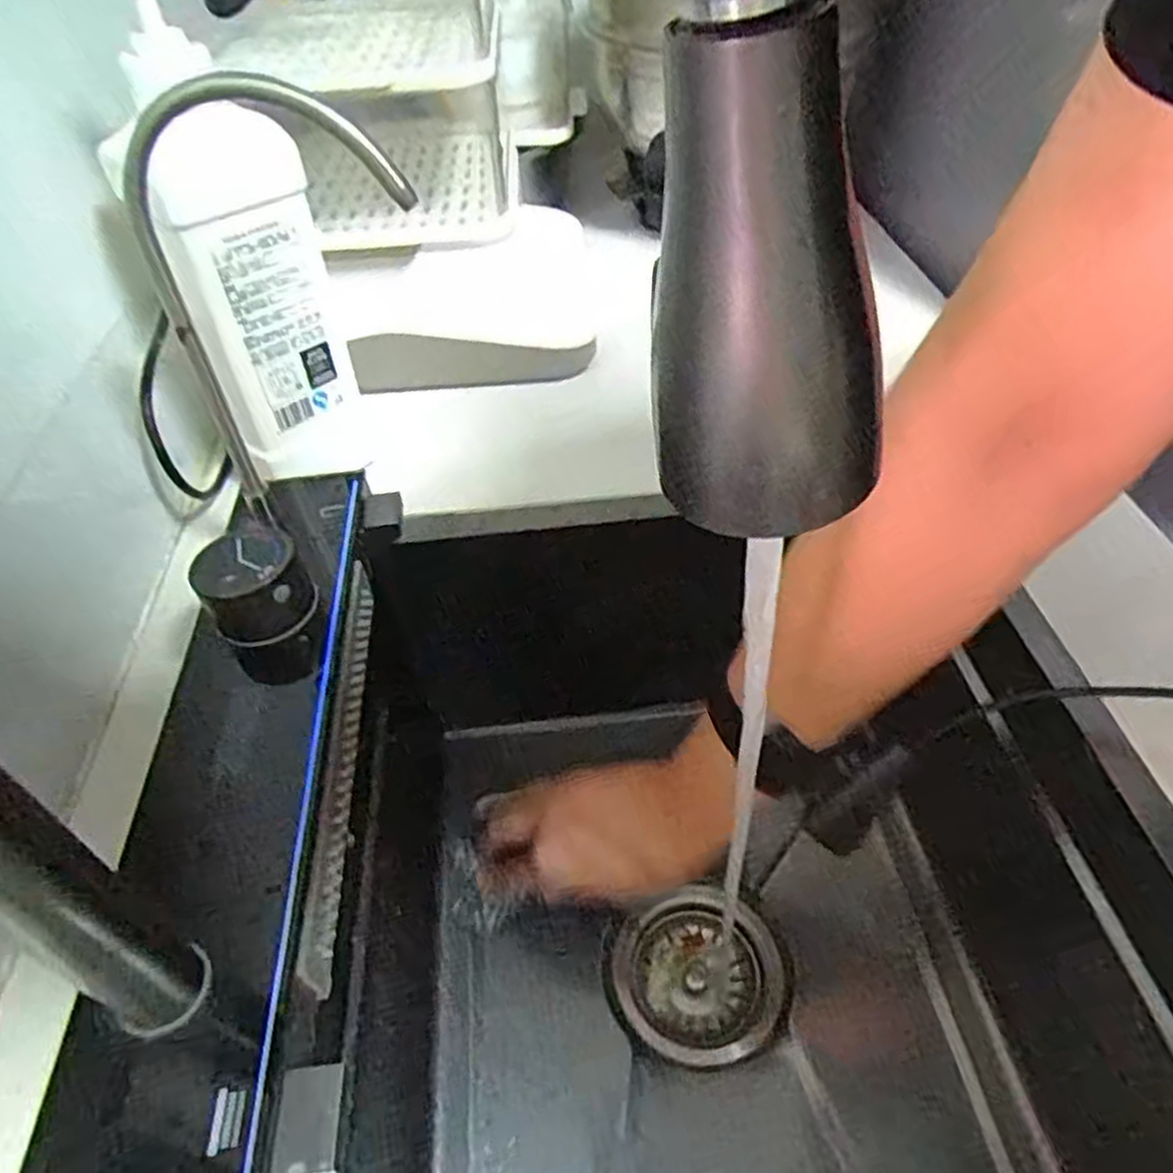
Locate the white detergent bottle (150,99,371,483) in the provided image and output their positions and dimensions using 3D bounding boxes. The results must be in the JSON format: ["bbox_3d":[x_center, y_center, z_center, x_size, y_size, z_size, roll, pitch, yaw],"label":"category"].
[{"bbox_3d":[-0.177,-0.151,0.439,0.072,0.208,0.045,-16,47,-11],"label":"white detergent bottle"}]

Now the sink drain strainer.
[{"bbox_3d":[0.074,0.258,0.517,0.110,0.026,0.103,-2,46,2],"label":"sink drain strainer"}]

